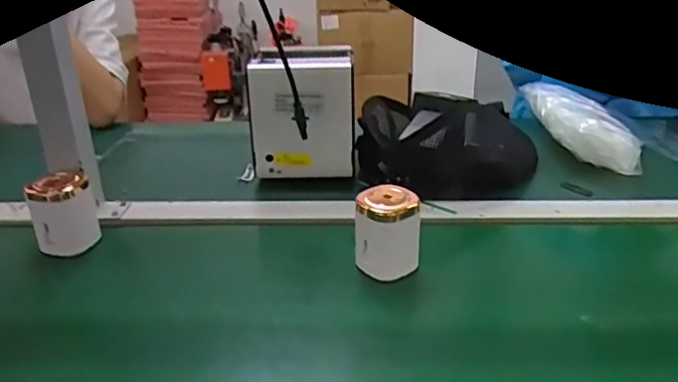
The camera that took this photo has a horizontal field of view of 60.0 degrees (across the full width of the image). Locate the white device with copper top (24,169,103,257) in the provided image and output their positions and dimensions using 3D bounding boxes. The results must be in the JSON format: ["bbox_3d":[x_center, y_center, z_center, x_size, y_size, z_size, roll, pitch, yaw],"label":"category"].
[{"bbox_3d":[-0.296,0.022,0.632,0.064,0.073,0.062,-15,27,-25],"label":"white device with copper top"}]

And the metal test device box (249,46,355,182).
[{"bbox_3d":[-0.045,-0.106,0.766,0.127,0.144,0.113,-2,24,3],"label":"metal test device box"}]

